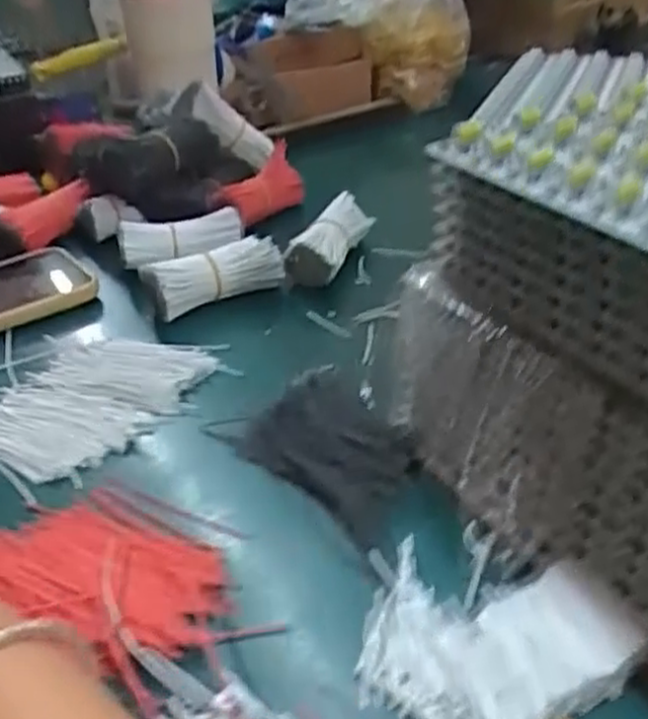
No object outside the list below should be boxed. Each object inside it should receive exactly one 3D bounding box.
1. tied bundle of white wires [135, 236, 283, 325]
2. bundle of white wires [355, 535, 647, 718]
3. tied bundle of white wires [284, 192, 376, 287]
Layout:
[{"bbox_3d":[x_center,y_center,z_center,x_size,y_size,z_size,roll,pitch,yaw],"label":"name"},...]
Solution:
[{"bbox_3d":[-0.074,-0.056,0.514,0.088,0.036,0.034,-21,37,-28],"label":"tied bundle of white wires"},{"bbox_3d":[0.061,0.103,0.283,0.095,0.012,0.076,9,33,16],"label":"bundle of white wires"},{"bbox_3d":[0.007,-0.084,0.562,0.035,0.036,0.094,12,34,20],"label":"tied bundle of white wires"}]

